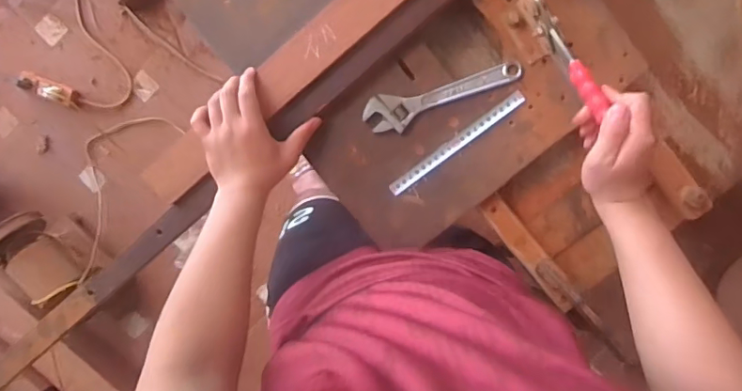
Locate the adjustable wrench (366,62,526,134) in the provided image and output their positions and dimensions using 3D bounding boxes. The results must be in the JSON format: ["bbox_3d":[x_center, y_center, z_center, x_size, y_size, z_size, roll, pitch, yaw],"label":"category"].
[{"bbox_3d":[0.089,-0.117,0.661,0.194,0.016,0.046,-14,95,5],"label":"adjustable wrench"}]

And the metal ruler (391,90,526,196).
[{"bbox_3d":[0.107,-0.065,0.678,0.197,0.004,0.016,-37,100,7],"label":"metal ruler"}]

